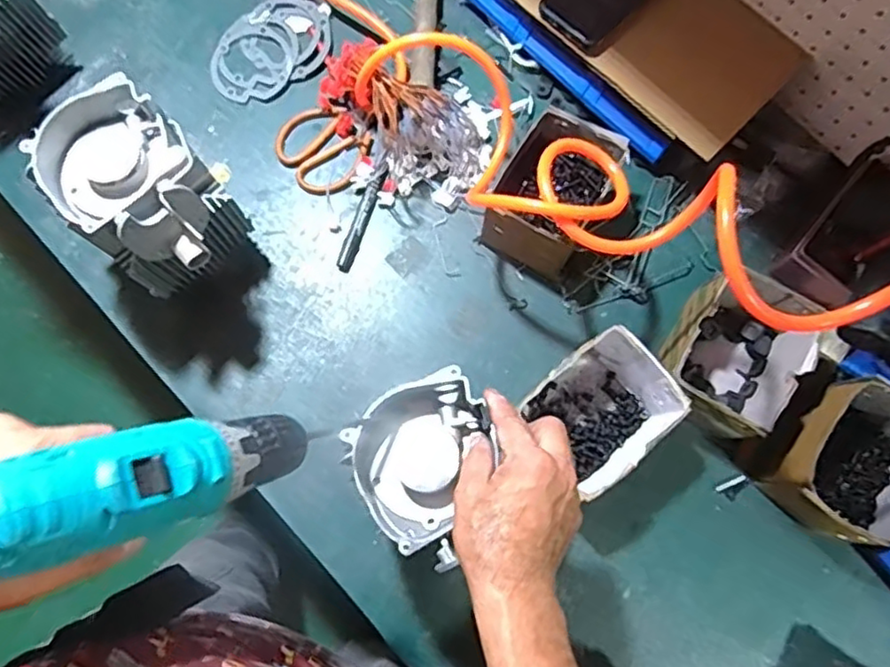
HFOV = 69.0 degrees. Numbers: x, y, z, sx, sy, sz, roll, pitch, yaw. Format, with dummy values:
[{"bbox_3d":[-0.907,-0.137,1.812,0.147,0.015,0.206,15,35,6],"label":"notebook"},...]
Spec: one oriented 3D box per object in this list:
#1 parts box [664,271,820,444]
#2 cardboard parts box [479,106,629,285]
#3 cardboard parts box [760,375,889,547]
[{"bbox_3d":[0.296,0.024,0.672,0.116,0.096,0.154,33,77,7],"label":"parts box"},{"bbox_3d":[0.113,-0.146,0.701,0.096,0.102,0.156,30,77,6],"label":"cardboard parts box"},{"bbox_3d":[0.410,0.131,0.663,0.124,0.094,0.146,32,77,7],"label":"cardboard parts box"}]

